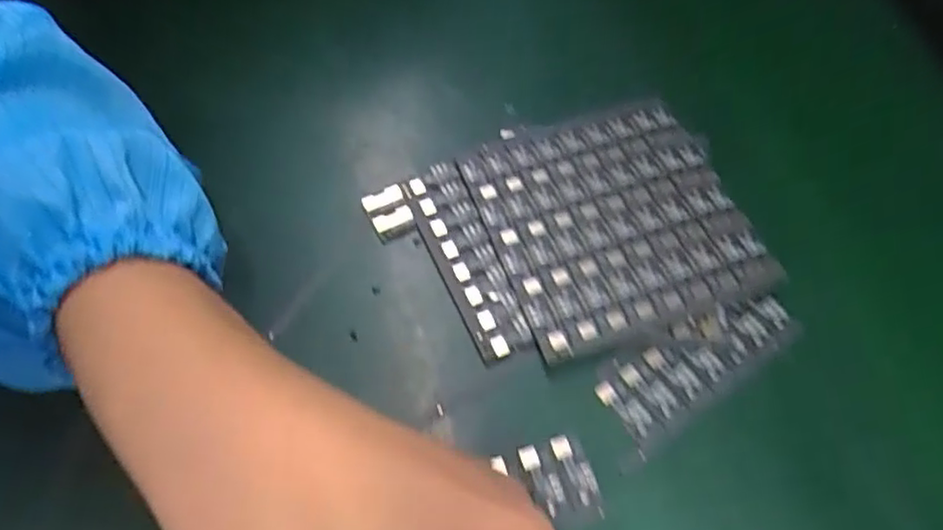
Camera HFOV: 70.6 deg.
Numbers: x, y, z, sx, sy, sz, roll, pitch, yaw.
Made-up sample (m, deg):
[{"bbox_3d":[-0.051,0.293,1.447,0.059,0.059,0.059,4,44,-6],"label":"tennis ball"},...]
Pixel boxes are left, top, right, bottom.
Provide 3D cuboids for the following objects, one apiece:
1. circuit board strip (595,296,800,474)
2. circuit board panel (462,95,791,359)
[{"bbox_3d":[0.085,0.037,0.257,0.088,0.005,0.033,-33,65,-17],"label":"circuit board strip"},{"bbox_3d":[0.061,-0.020,0.289,0.106,0.013,0.106,-17,61,-9],"label":"circuit board panel"}]

